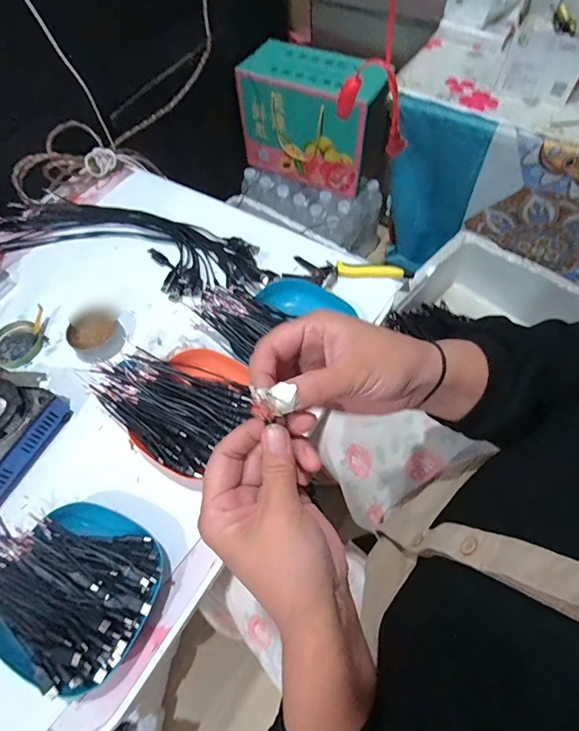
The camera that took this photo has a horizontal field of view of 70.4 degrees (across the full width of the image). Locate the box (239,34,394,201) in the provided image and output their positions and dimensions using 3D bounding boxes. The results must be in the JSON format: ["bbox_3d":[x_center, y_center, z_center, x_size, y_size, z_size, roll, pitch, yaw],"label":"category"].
[{"bbox_3d":[0.072,-0.617,1.029,0.347,0.249,0.177,24,65,15],"label":"box"}]

